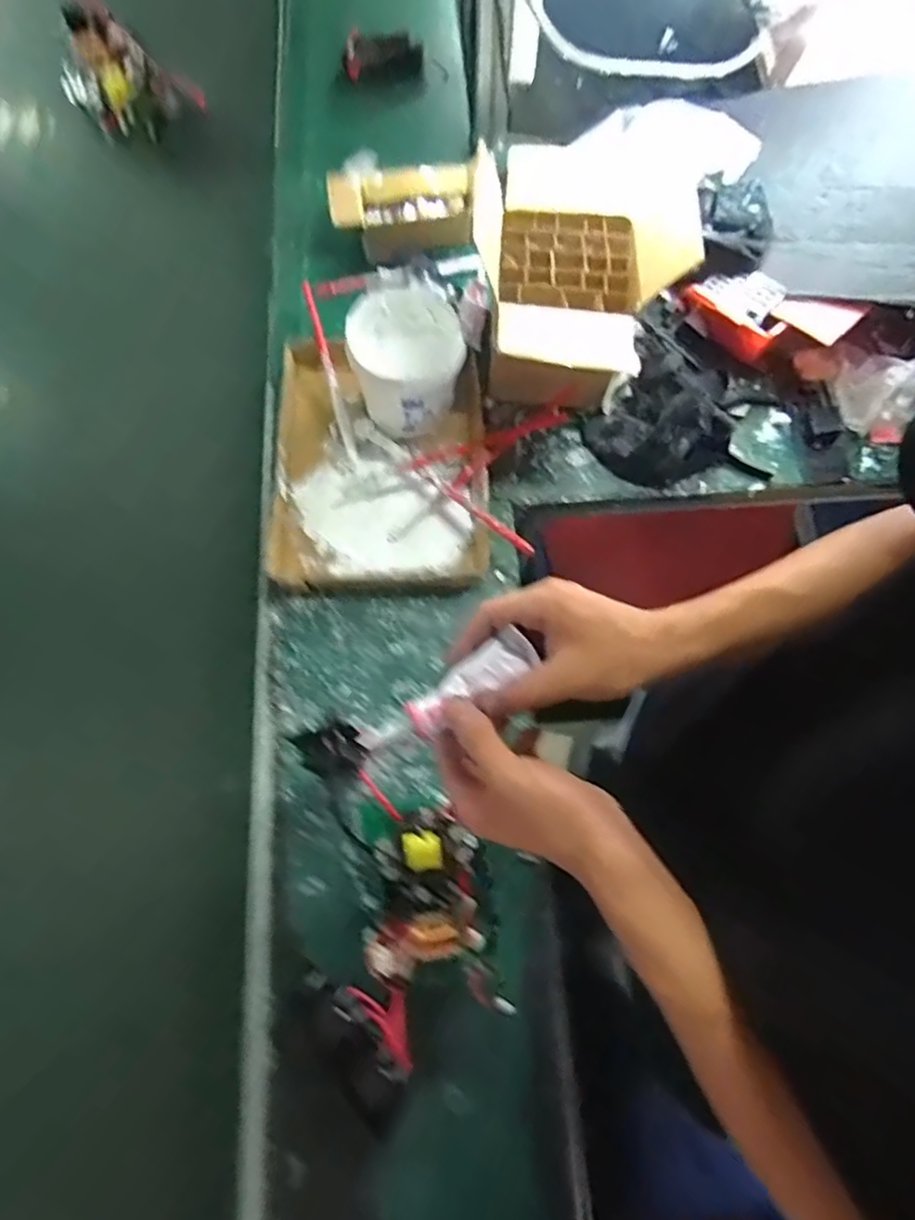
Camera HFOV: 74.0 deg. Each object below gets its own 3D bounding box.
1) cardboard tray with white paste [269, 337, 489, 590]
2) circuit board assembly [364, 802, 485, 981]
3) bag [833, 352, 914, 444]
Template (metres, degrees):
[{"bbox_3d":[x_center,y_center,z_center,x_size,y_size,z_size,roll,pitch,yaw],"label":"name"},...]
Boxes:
[{"bbox_3d":[-0.092,-0.180,0.715,0.242,0.034,0.322,-2,73,-1],"label":"cardboard tray with white paste"},{"bbox_3d":[-0.033,0.264,0.568,0.106,0.034,0.136,-3,73,-1],"label":"circuit board assembly"},{"bbox_3d":[0.498,-0.260,0.703,0.035,0.094,0.098,-33,76,-31],"label":"bag"}]

